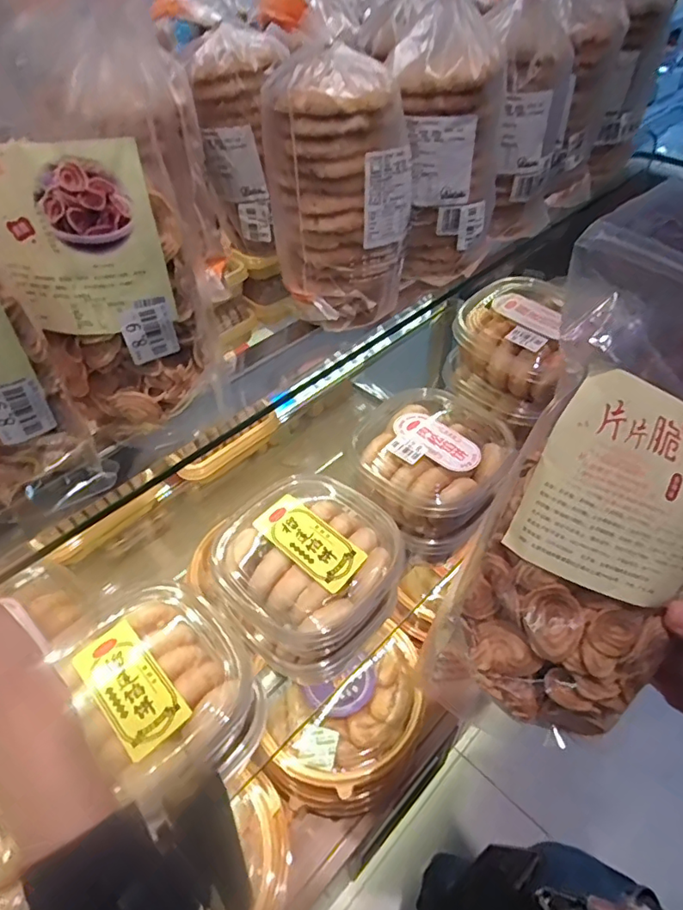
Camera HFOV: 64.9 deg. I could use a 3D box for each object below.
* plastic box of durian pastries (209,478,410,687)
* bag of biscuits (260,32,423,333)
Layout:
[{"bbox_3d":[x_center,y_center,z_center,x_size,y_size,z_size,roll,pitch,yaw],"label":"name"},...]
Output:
[{"bbox_3d":[-0.033,0.116,0.538,0.173,0.088,0.169,-36,54,-27],"label":"plastic box of durian pastries"},{"bbox_3d":[-0.004,-0.206,0.434,0.097,0.181,0.095,31,55,28],"label":"bag of biscuits"}]

